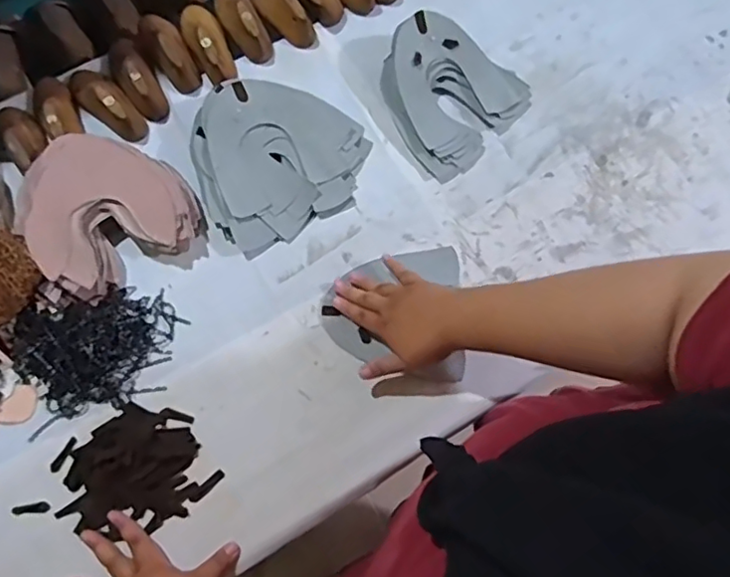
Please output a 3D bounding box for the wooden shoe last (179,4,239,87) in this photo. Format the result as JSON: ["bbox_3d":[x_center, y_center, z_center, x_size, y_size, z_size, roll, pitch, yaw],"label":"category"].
[{"bbox_3d":[-0.218,-0.343,0.803,0.053,0.050,0.146,-26,72,-8],"label":"wooden shoe last"}]

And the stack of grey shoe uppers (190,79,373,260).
[{"bbox_3d":[-0.110,-0.173,0.740,0.220,0.057,0.202,-31,73,-9],"label":"stack of grey shoe uppers"}]

